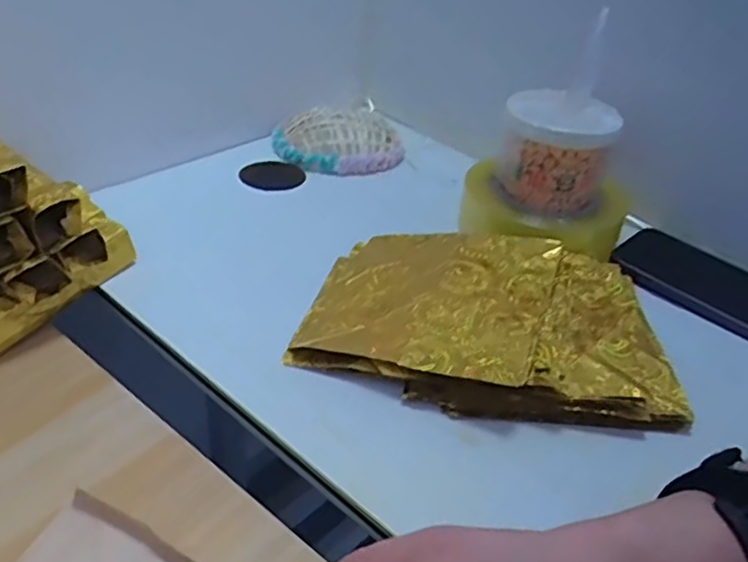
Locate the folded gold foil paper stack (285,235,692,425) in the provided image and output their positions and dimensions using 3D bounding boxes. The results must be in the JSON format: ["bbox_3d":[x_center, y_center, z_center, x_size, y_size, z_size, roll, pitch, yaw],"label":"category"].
[{"bbox_3d":[0.075,0.021,0.459,0.235,0.037,0.165,8,36,6],"label":"folded gold foil paper stack"}]

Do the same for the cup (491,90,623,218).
[{"bbox_3d":[0.144,-0.103,0.544,0.087,0.075,0.082,14,37,11],"label":"cup"}]

